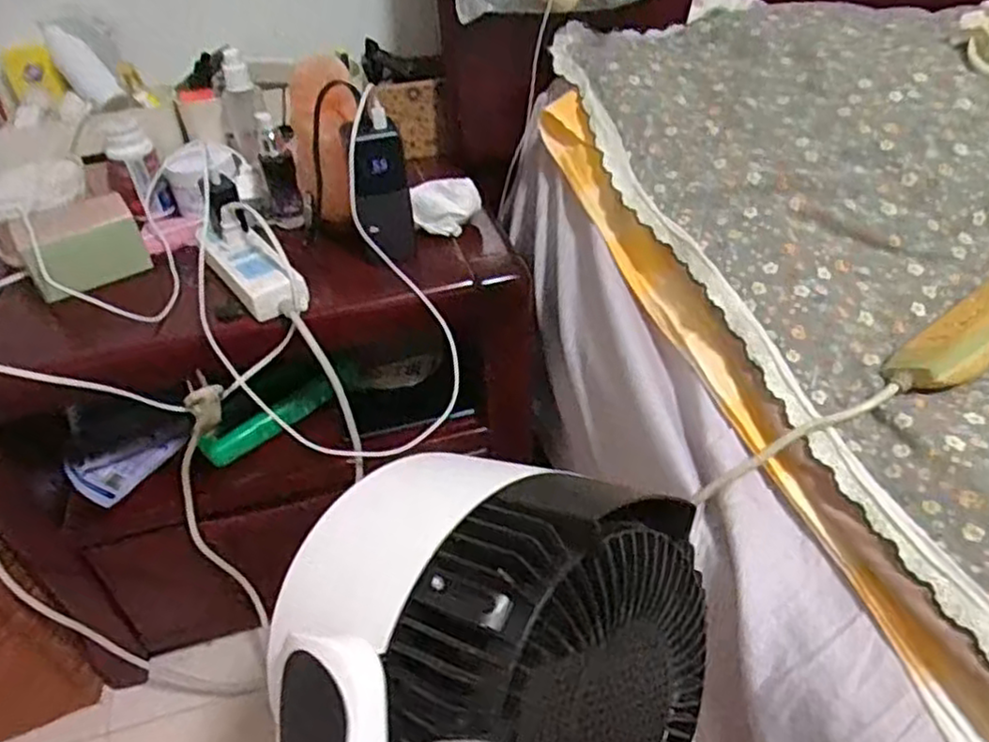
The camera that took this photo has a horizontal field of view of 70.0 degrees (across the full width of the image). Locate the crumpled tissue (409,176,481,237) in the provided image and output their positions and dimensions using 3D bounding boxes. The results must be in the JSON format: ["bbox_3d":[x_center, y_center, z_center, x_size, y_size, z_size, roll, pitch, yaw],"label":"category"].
[{"bbox_3d":[-0.052,-0.179,0.776,0.074,0.054,0.031,-10,40,-7],"label":"crumpled tissue"}]

